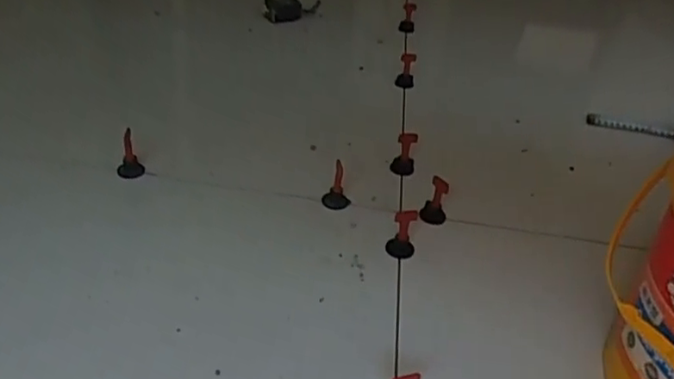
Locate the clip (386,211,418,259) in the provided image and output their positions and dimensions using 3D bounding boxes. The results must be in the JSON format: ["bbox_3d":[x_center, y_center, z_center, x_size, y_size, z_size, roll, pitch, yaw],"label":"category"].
[{"bbox_3d":[0.072,0.047,0.667,0.029,0.049,0.027,13,36,8],"label":"clip"}]

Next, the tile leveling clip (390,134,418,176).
[{"bbox_3d":[0.089,-0.048,0.813,0.030,0.055,0.027,8,14,2],"label":"tile leveling clip"}]

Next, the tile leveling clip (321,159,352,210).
[{"bbox_3d":[0.001,-0.004,0.725,0.033,0.049,0.036,7,35,0],"label":"tile leveling clip"}]

